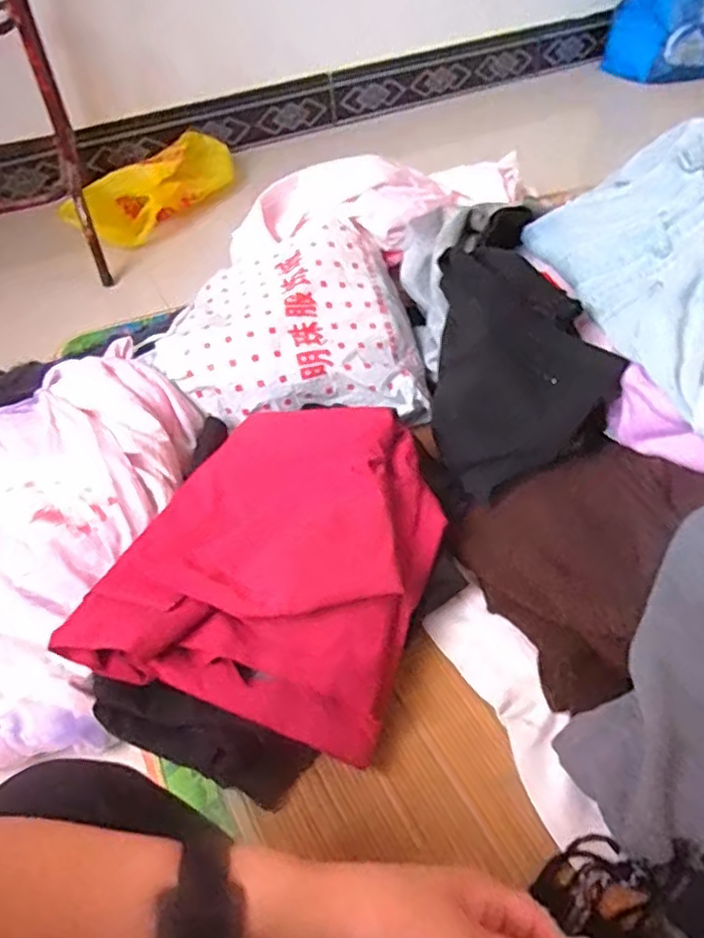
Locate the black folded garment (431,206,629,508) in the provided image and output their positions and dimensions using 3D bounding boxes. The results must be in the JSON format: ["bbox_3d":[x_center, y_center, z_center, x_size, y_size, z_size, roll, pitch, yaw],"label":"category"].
[{"bbox_3d":[0.155,-0.124,0.736,0.162,0.185,0.215,-18,47,-13],"label":"black folded garment"}]

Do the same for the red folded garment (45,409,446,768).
[{"bbox_3d":[-0.068,0.079,0.663,0.272,0.092,0.335,13,48,16],"label":"red folded garment"}]

